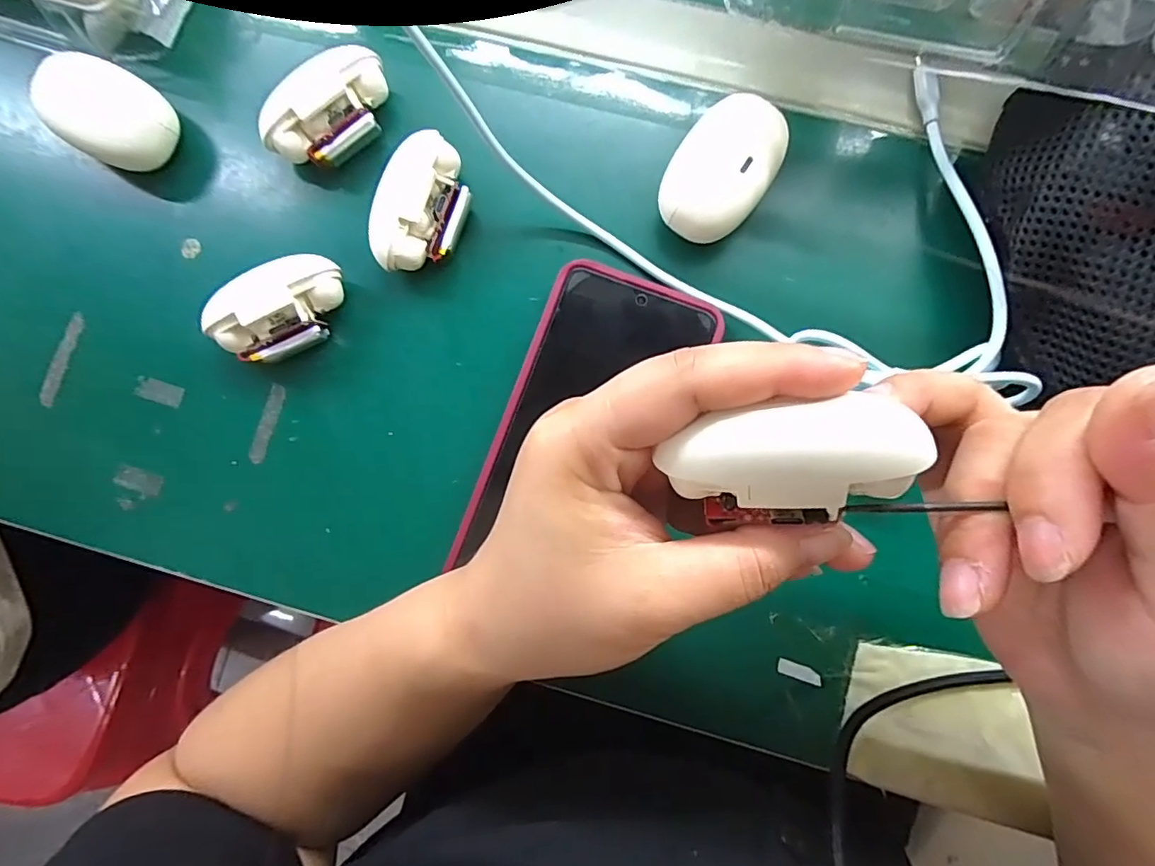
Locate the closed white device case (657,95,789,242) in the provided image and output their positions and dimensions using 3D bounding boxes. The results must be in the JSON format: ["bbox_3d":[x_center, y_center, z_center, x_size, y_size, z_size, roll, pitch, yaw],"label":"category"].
[{"bbox_3d":[0.066,-0.120,0.252,0.042,0.027,0.066,33,89,5],"label":"closed white device case"}]

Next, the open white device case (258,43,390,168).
[{"bbox_3d":[-0.116,-0.150,0.258,0.064,0.035,0.031,-38,85,1],"label":"open white device case"}]

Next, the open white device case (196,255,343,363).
[{"bbox_3d":[-0.138,-0.057,0.256,0.061,0.030,0.036,-32,85,1],"label":"open white device case"}]

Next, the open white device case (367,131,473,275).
[{"bbox_3d":[-0.072,-0.106,0.257,0.036,0.028,0.064,20,88,5],"label":"open white device case"}]

